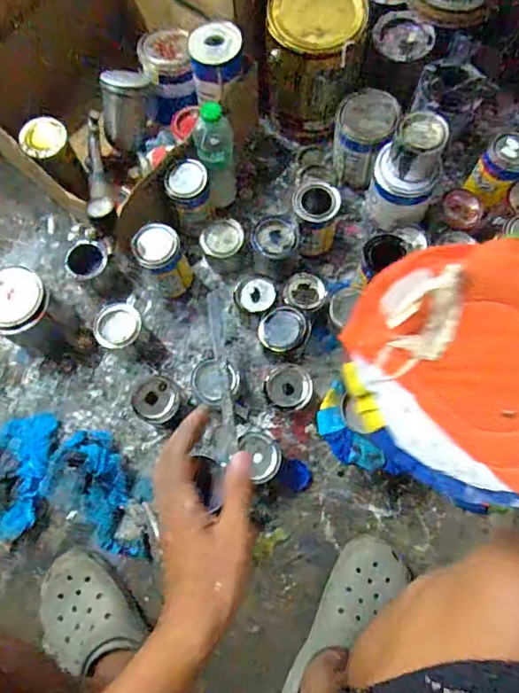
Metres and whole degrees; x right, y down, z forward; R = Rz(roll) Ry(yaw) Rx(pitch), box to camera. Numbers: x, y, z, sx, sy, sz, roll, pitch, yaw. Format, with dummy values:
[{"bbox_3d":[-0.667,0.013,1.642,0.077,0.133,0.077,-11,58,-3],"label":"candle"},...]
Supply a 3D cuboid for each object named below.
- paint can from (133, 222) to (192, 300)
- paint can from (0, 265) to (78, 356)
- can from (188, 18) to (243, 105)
[{"bbox_3d":[-0.152,-0.135,0.812,0.068,0.142,0.070,0,74,1],"label":"paint can"},{"bbox_3d":[-0.361,-0.050,0.800,0.094,0.136,0.095,0,74,1],"label":"paint can"},{"bbox_3d":[-0.068,-0.461,0.805,0.086,0.095,0.079,0,73,1],"label":"can"}]

